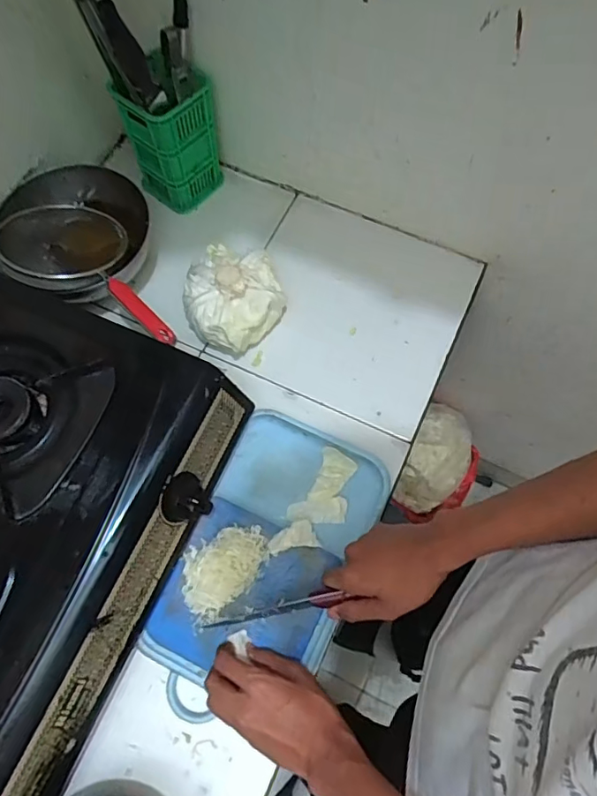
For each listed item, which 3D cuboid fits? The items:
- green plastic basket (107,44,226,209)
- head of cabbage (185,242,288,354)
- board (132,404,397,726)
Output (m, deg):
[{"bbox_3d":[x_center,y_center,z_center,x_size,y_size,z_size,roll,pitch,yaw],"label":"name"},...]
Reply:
[{"bbox_3d":[-0.171,-0.371,0.756,0.098,0.178,0.116,42,74,14],"label":"green plastic basket"},{"bbox_3d":[-0.088,-0.138,0.706,0.123,0.088,0.146,-22,71,-9],"label":"head of cabbage"},{"bbox_3d":[-0.035,0.186,0.608,0.186,0.034,0.328,23,71,8],"label":"board"}]

